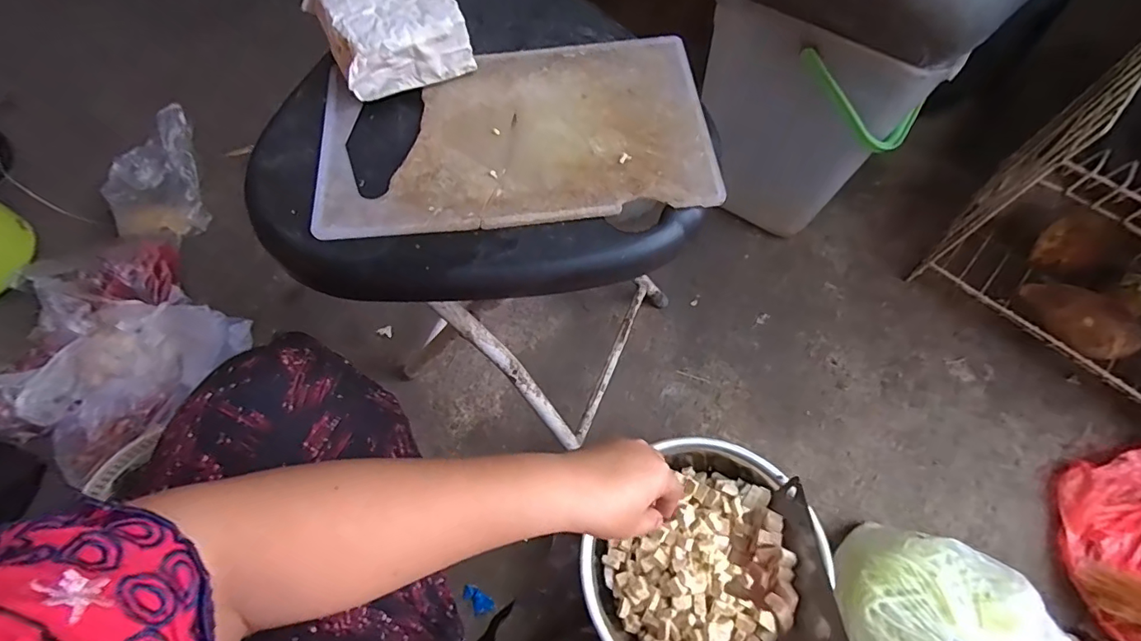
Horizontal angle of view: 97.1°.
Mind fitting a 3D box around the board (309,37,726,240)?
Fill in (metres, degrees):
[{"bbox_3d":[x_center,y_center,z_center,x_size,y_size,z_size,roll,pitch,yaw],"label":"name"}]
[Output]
[{"bbox_3d":[-0.035,-0.119,0.316,0.234,0.006,0.137,-6,66,-1],"label":"board"}]

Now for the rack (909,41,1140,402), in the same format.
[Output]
[{"bbox_3d":[0.730,-0.054,0.609,0.423,0.283,0.229,40,73,17],"label":"rack"}]

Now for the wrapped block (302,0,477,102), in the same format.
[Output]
[{"bbox_3d":[-0.118,-0.192,0.326,0.080,0.037,0.086,-26,68,-10],"label":"wrapped block"}]

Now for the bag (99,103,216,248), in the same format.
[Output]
[{"bbox_3d":[-0.648,-0.218,0.806,0.075,0.151,0.186,15,67,8],"label":"bag"}]

